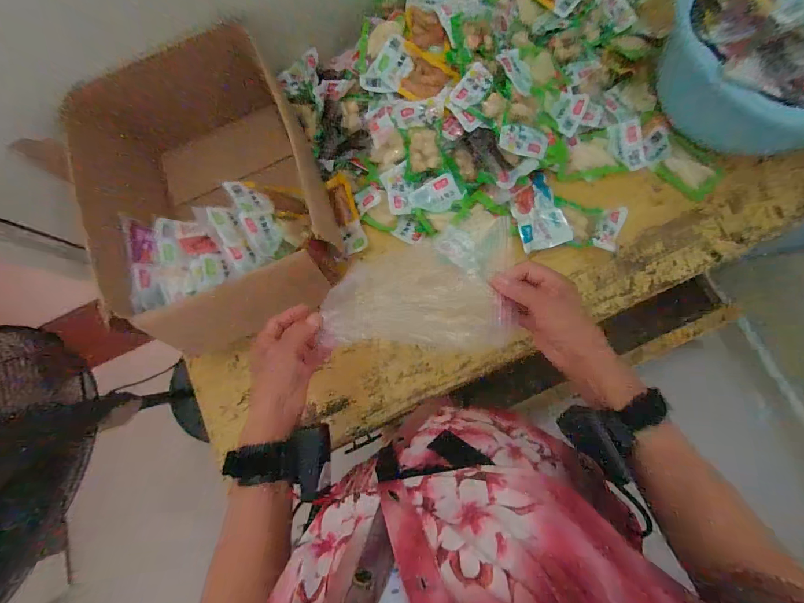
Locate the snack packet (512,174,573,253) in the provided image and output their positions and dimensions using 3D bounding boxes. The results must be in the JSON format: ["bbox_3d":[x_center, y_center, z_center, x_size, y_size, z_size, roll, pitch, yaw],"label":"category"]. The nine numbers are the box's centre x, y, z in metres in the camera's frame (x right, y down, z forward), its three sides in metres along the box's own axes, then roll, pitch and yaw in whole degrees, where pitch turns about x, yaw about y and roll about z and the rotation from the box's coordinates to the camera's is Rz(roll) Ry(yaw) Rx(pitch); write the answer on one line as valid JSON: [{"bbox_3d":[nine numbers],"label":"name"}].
[{"bbox_3d":[0.225,-0.147,0.590,0.072,0.018,0.120,-16,85,1],"label":"snack packet"}]

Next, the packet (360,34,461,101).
[{"bbox_3d":[0.015,-0.369,0.567,0.145,0.024,0.084,14,81,7],"label":"packet"}]

